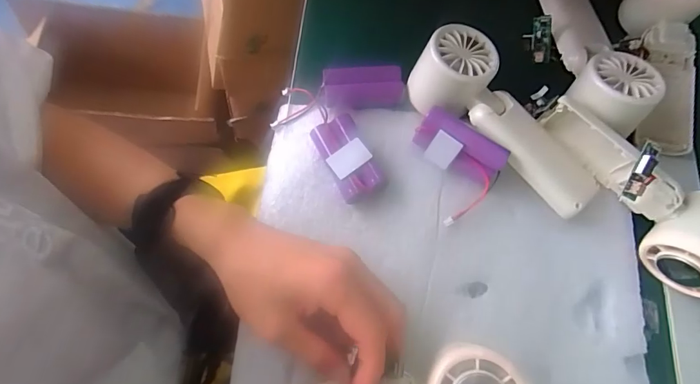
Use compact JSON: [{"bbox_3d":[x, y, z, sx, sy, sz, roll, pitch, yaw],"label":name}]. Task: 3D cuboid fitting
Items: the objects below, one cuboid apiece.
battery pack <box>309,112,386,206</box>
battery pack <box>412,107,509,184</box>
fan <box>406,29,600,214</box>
[{"bbox_3d":[-0.003,-0.026,0.315,0.033,0.022,0.065,-26,72,-8],"label":"battery pack"},{"bbox_3d":[0.081,-0.032,0.306,0.066,0.040,0.019,31,36,10],"label":"battery pack"},{"bbox_3d":[0.119,-0.057,0.307,0.161,0.051,0.060,42,76,14],"label":"fan"}]

